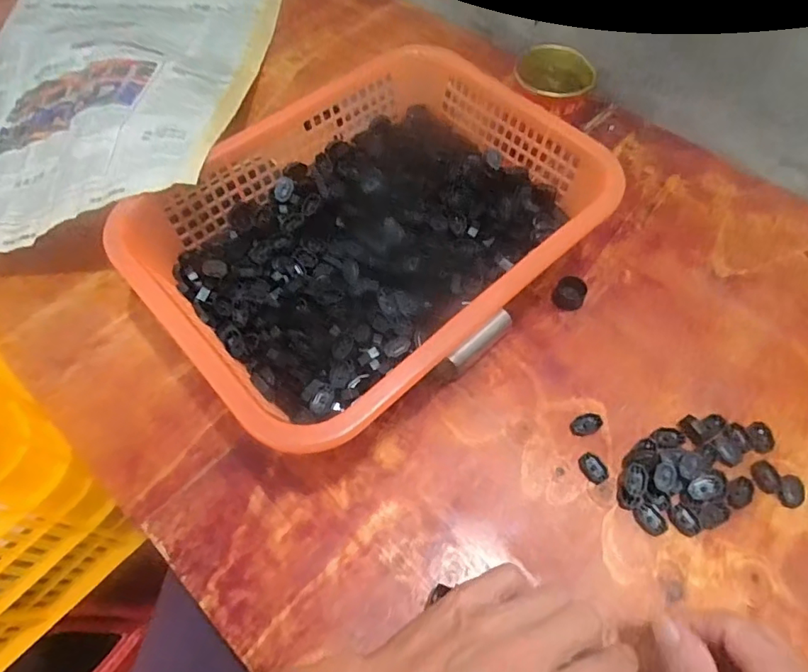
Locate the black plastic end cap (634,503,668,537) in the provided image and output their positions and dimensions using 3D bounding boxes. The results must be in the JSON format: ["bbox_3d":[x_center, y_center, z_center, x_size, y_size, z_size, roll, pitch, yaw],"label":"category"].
[{"bbox_3d":[0.169,0.125,0.359,0.016,0.005,0.022,-25,63,-12],"label":"black plastic end cap"}]

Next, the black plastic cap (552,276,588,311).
[{"bbox_3d":[0.141,-0.036,0.447,0.025,0.016,0.025,23,64,14],"label":"black plastic cap"}]

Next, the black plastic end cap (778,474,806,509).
[{"bbox_3d":[0.270,0.108,0.366,0.017,0.008,0.022,18,63,11],"label":"black plastic end cap"}]

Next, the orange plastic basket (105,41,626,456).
[{"bbox_3d":[-0.026,-0.081,0.430,0.333,0.091,0.259,-39,67,-19],"label":"orange plastic basket"}]

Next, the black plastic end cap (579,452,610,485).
[{"bbox_3d":[0.135,0.095,0.376,0.015,0.004,0.022,-36,66,-17],"label":"black plastic end cap"}]

